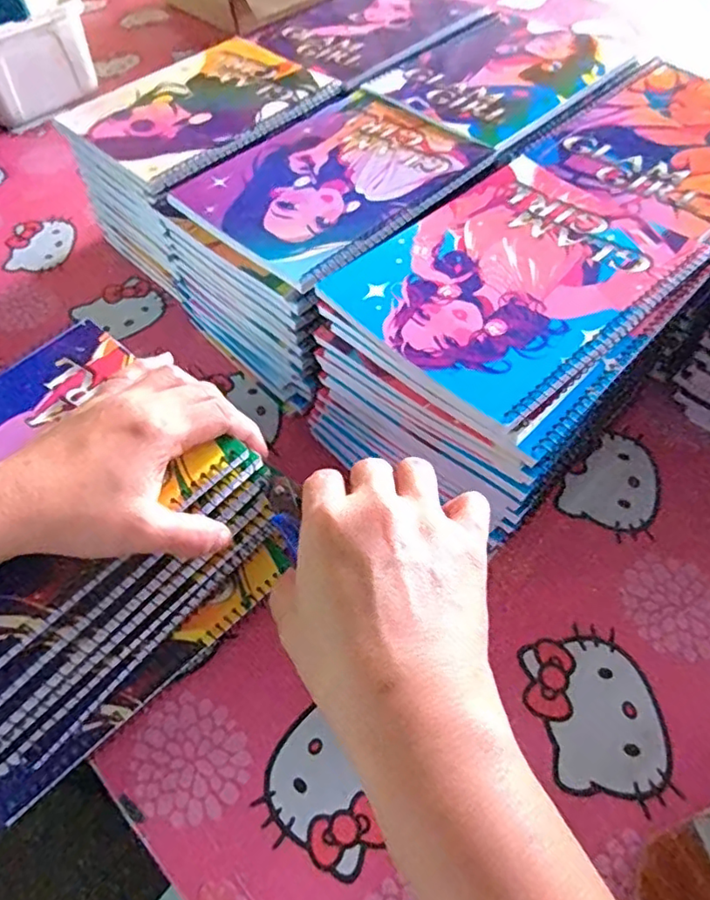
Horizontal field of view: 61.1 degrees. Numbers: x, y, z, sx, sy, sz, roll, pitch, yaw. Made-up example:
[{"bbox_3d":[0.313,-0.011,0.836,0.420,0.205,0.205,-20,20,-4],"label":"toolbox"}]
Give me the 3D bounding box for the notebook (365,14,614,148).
[{"bbox_3d":[0.120,-0.323,0.513,0.181,0.006,0.149,-39,62,-21],"label":"notebook"}]

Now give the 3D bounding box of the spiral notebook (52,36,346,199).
[{"bbox_3d":[-0.132,-0.294,0.510,0.189,0.005,0.157,-40,62,-21],"label":"spiral notebook"}]

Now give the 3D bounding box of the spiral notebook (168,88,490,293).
[{"bbox_3d":[-0.018,-0.202,0.444,0.190,0.006,0.158,-40,62,-22],"label":"spiral notebook"}]

